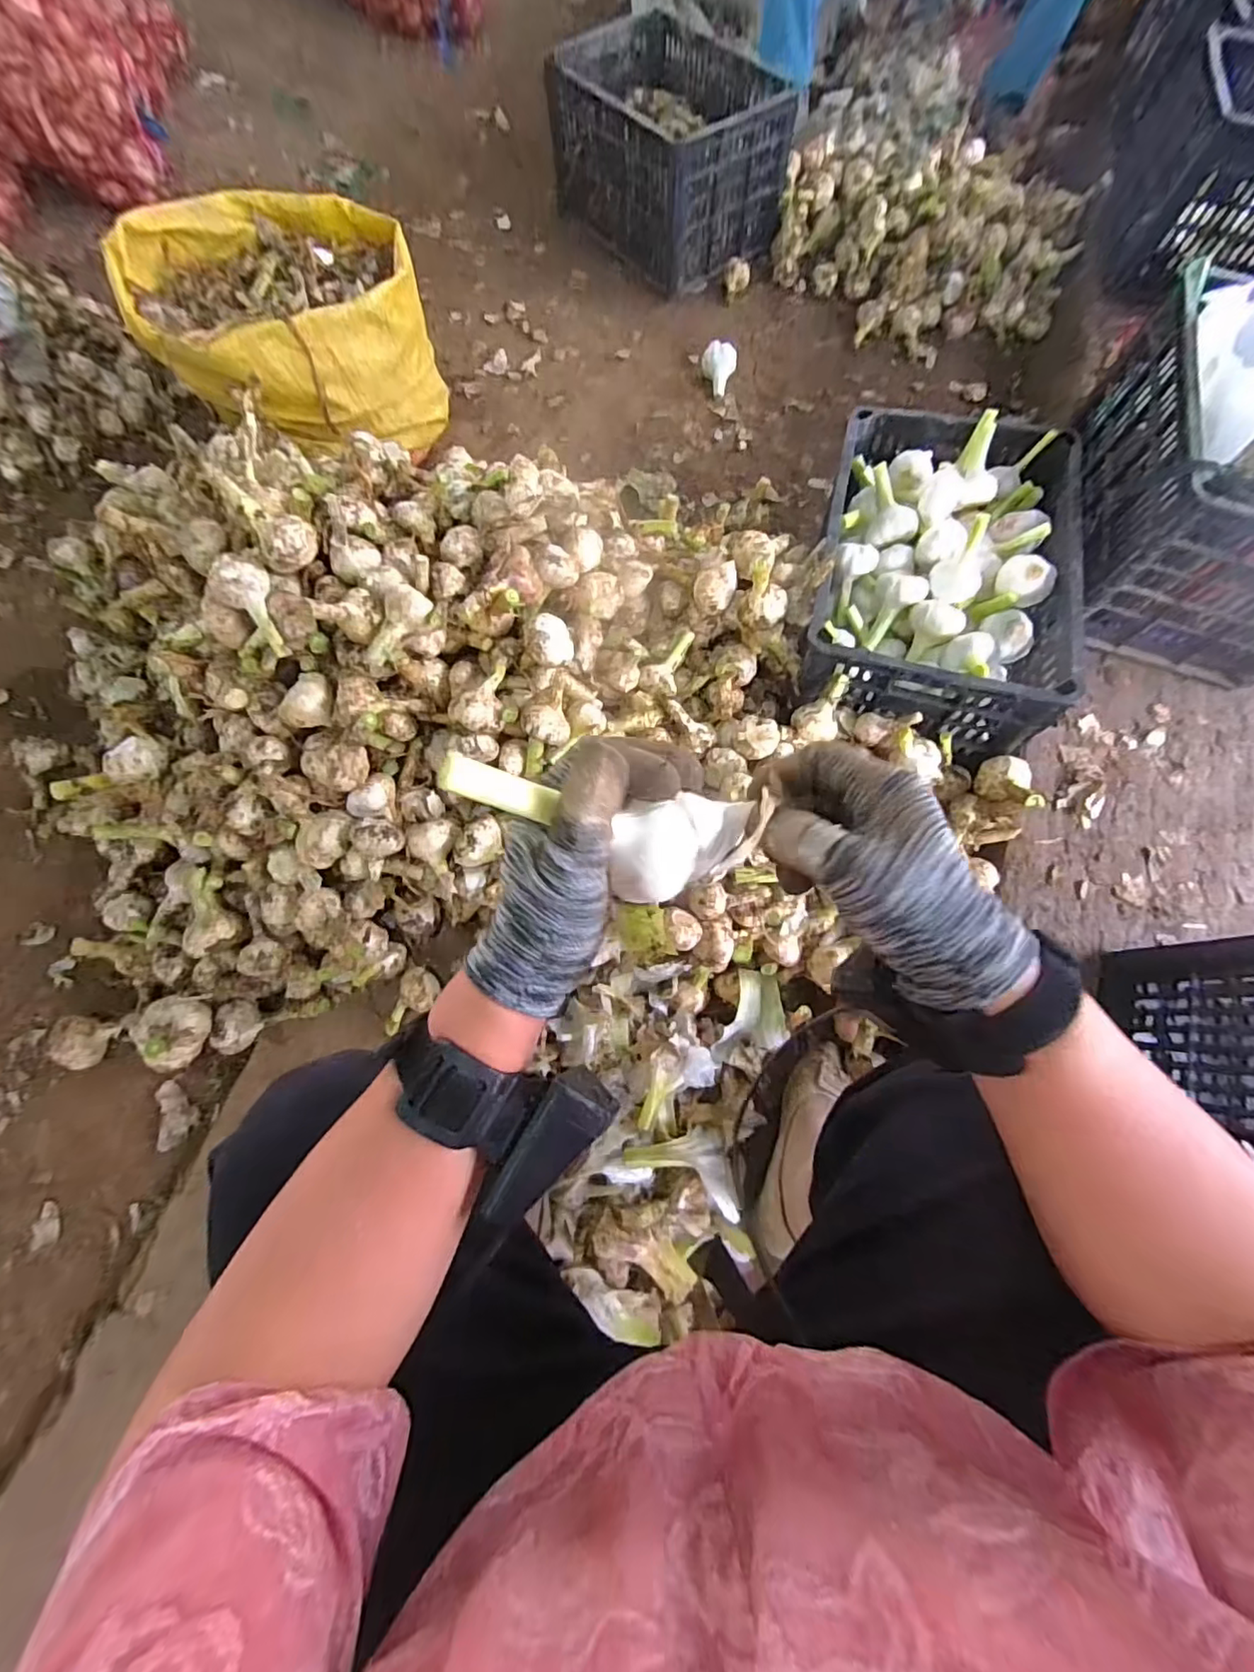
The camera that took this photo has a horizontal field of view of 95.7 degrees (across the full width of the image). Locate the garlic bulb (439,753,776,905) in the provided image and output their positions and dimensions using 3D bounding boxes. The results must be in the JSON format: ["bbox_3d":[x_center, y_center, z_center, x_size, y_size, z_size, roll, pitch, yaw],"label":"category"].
[{"bbox_3d":[-0.007,-0.002,0.238,0.142,0.049,0.044,12,67,-30],"label":"garlic bulb"}]

